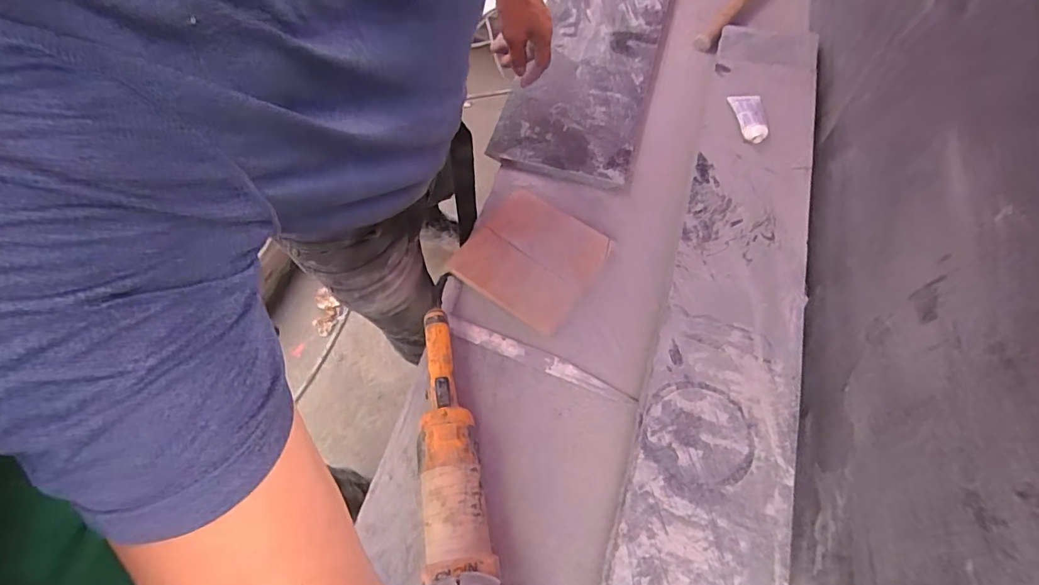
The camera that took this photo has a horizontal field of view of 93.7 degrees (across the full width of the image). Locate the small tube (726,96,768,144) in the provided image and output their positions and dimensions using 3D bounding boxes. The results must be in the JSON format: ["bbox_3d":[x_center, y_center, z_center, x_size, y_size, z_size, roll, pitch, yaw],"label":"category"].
[{"bbox_3d":[0.321,-0.242,0.673,0.043,0.021,0.087,-1,62,-1],"label":"small tube"}]

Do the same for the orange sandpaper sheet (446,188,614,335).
[{"bbox_3d":[0.016,-0.056,0.672,0.182,0.009,0.177,33,67,16],"label":"orange sandpaper sheet"}]

